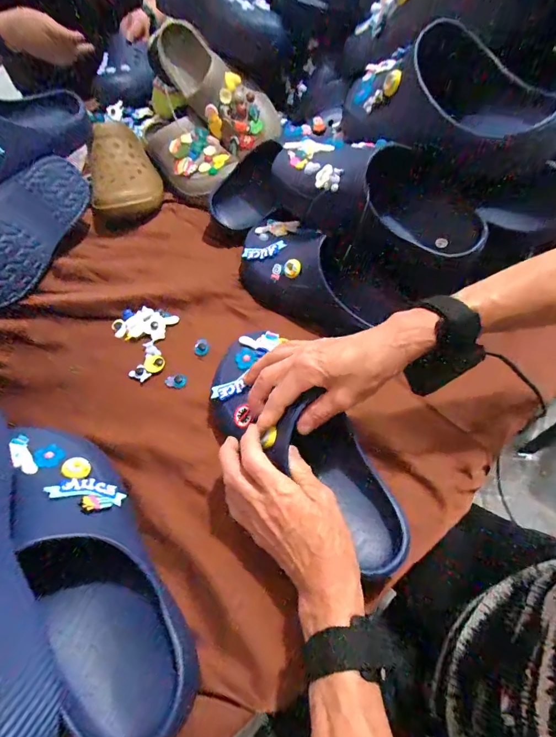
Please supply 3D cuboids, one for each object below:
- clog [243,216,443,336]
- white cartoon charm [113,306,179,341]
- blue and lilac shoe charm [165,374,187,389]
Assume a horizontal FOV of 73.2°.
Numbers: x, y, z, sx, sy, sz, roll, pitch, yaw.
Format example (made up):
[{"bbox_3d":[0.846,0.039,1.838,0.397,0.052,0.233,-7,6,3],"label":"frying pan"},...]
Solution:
[{"bbox_3d":[0.056,-0.123,0.509,0.233,0.091,0.130,18,59,13],"label":"clog"},{"bbox_3d":[-0.182,-0.063,0.509,0.083,0.017,0.049,5,57,6],"label":"white cartoon charm"},{"bbox_3d":[-0.127,0.015,0.467,0.026,0.005,0.018,11,58,10],"label":"blue and lilac shoe charm"}]

